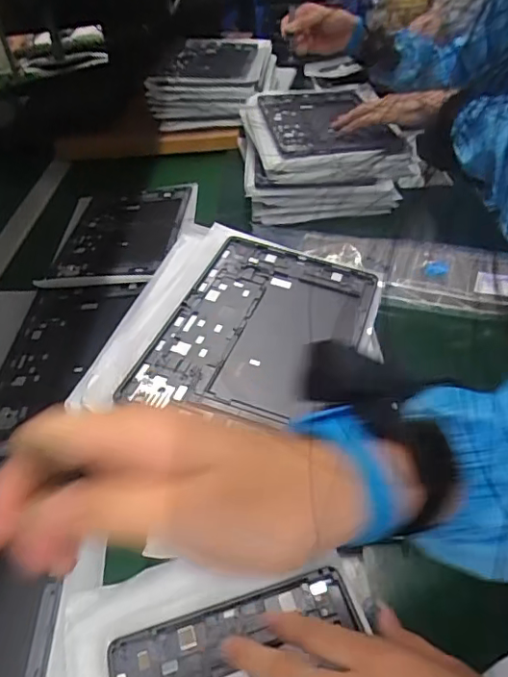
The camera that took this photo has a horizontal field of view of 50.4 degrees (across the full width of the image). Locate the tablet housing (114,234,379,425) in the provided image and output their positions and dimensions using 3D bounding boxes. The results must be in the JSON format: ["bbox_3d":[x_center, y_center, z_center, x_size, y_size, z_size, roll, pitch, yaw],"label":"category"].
[{"bbox_3d":[0.010,-0.010,0.491,0.164,0.009,0.225,18,48,9],"label":"tablet housing"}]

